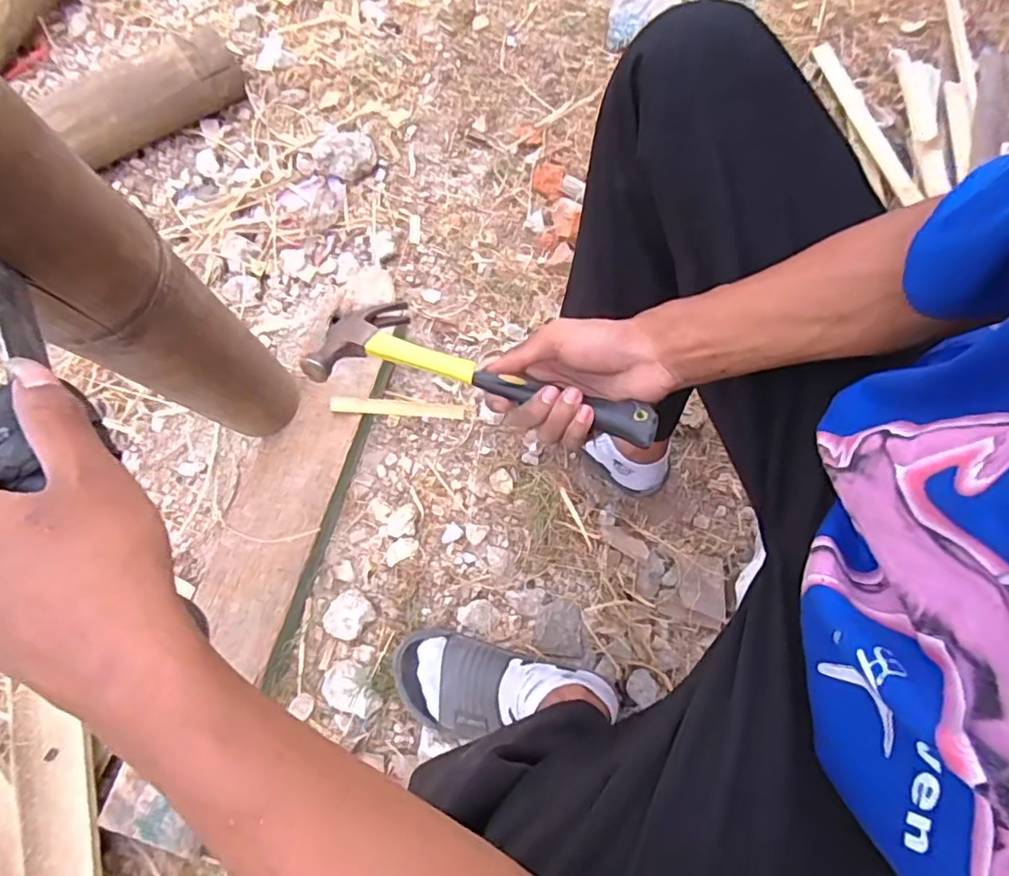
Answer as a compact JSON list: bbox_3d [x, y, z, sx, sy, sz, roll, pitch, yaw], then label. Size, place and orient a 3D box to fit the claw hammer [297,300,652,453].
[{"bbox_3d":[-0.014,-0.060,0.475,0.269,0.030,0.097,12,52,12],"label":"claw hammer"}]

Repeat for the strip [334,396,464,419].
[{"bbox_3d":[-0.134,-0.038,0.778,0.166,0.010,0.020,4,74,-17],"label":"strip"}]

